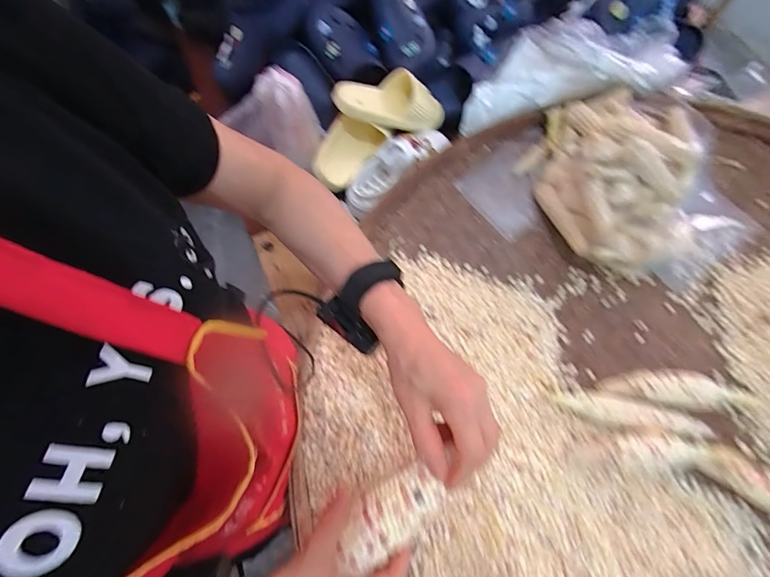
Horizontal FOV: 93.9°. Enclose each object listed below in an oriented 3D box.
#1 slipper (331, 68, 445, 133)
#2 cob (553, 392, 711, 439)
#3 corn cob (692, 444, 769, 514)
[{"bbox_3d":[0.018,-0.373,0.708,0.241,0.061,0.098,-9,69,-26],"label":"slipper"},{"bbox_3d":[0.388,0.200,0.568,0.227,0.036,0.046,13,70,4],"label":"cob"},{"bbox_3d":[0.570,0.303,0.531,0.236,0.040,0.050,31,72,12],"label":"corn cob"}]

